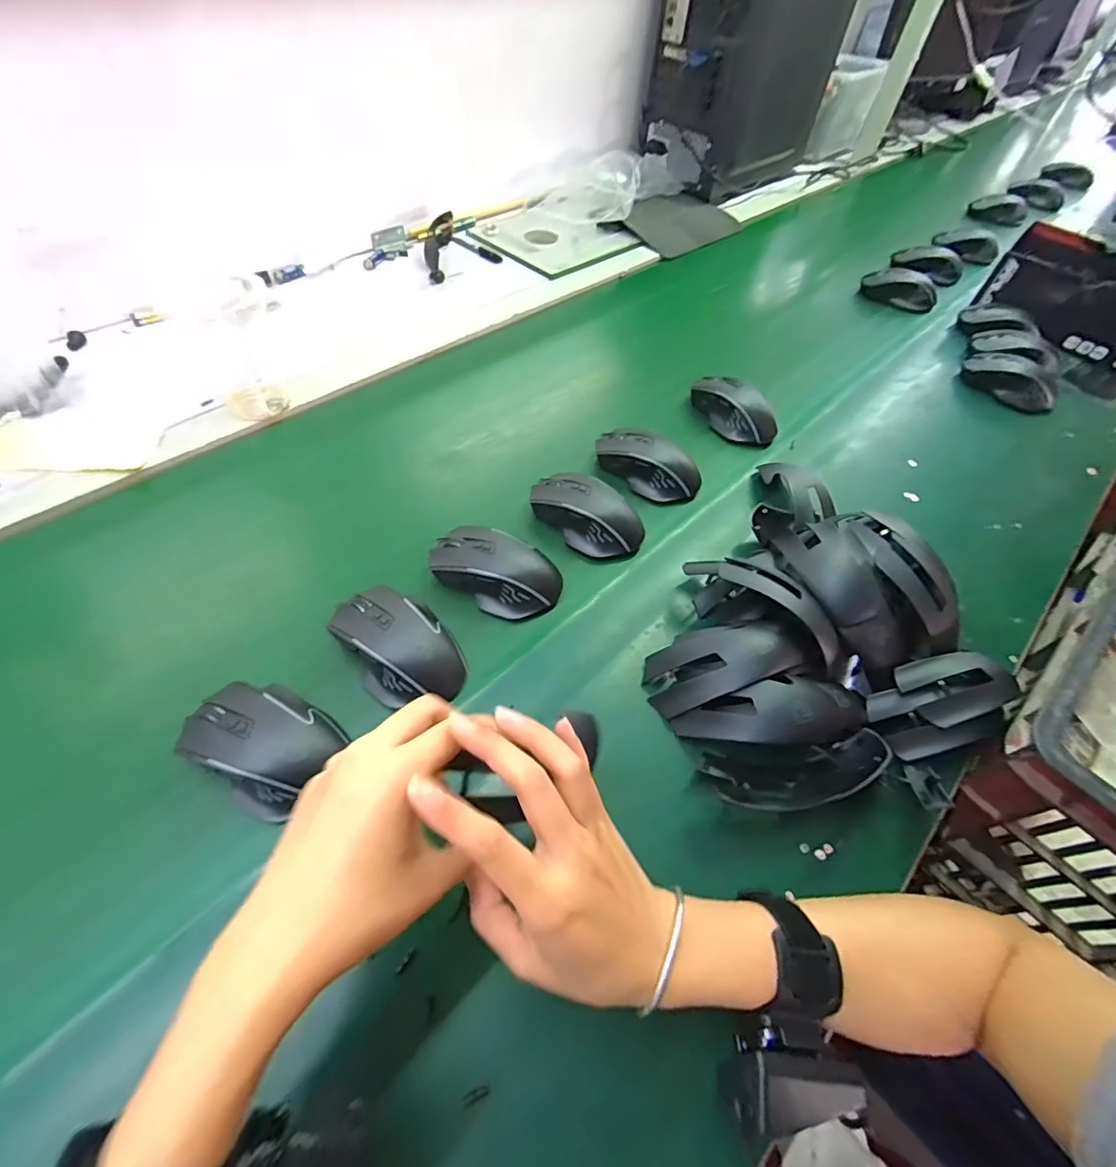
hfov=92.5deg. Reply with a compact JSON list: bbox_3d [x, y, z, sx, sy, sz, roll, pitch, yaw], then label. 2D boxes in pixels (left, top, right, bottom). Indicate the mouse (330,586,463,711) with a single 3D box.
[{"bbox_3d":[-0.125,0.045,0.419,0.077,0.038,0.114,-34,64,-26],"label":"mouse"}]

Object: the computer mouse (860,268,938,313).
[{"bbox_3d":[0.558,-0.483,0.875,0.118,0.038,0.073,28,57,14],"label":"computer mouse"}]

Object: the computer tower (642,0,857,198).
[{"bbox_3d":[0.352,-0.976,0.980,0.206,0.372,0.352,39,60,21],"label":"computer tower"}]

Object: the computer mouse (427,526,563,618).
[{"bbox_3d":[-0.051,-0.014,0.469,0.114,0.036,0.074,25,56,12],"label":"computer mouse"}]

